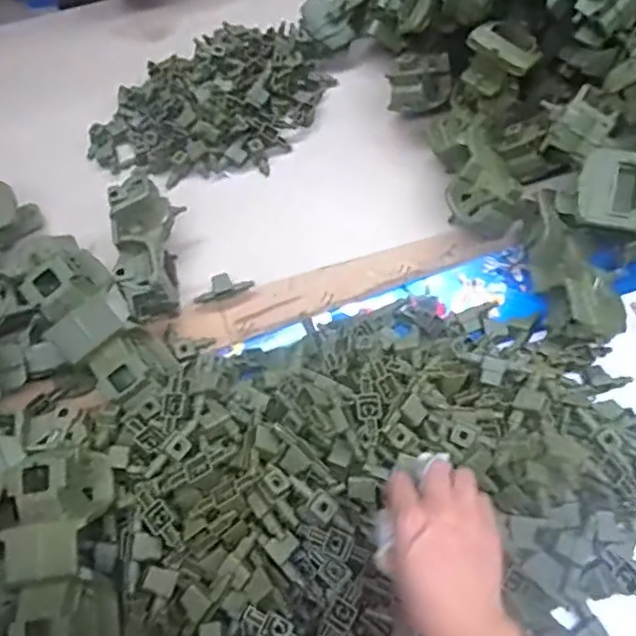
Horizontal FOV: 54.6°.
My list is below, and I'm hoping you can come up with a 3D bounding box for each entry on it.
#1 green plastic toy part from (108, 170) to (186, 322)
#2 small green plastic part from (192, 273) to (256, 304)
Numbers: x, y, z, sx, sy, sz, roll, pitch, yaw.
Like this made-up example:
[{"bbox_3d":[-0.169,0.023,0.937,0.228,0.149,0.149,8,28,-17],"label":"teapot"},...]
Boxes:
[{"bbox_3d":[-0.189,-0.080,0.695,0.070,0.066,0.177,-13,60,-4],"label":"green plastic toy part"},{"bbox_3d":[-0.108,-0.037,0.696,0.067,0.013,0.023,-18,60,-7],"label":"small green plastic part"}]

